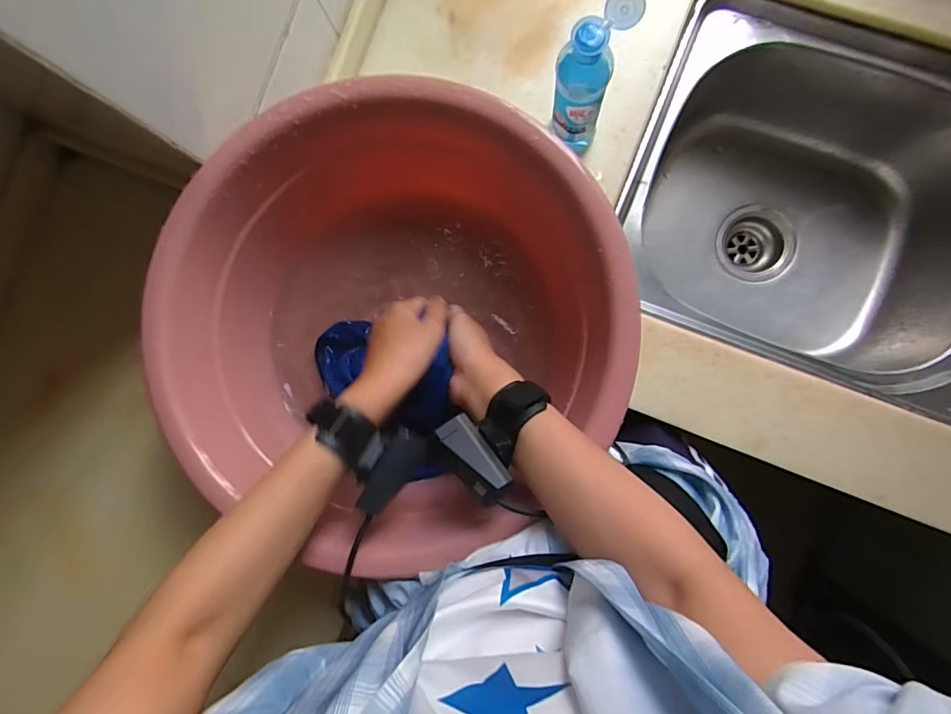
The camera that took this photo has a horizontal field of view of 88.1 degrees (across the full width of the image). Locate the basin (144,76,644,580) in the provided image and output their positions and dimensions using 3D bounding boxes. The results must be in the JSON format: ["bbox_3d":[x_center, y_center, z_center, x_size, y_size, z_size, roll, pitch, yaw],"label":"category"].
[{"bbox_3d":[-0.072,-0.033,0.470,0.382,0.155,0.374,0,90,6],"label":"basin"}]

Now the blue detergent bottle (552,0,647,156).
[{"bbox_3d":[0.107,-0.261,0.478,0.054,0.179,0.064,18,92,5],"label":"blue detergent bottle"}]

